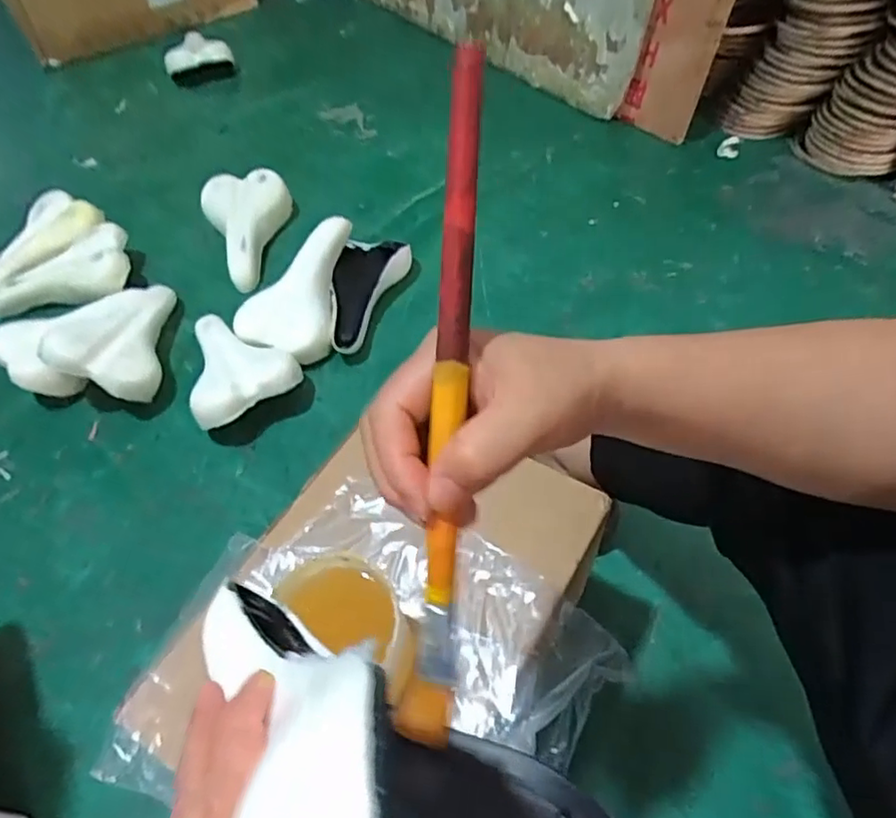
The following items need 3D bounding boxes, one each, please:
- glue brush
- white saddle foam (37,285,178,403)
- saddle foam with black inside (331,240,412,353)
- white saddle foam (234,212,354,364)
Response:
[{"bbox_3d":[-0.001,0.004,0.247,0.019,0.010,0.276,4,98,4],"label":"glue brush"},{"bbox_3d":[-0.515,-0.111,0.953,0.137,0.112,0.232,-11,54,-3],"label":"white saddle foam"},{"bbox_3d":[-0.128,-0.198,1.035,0.122,0.060,0.255,2,55,4],"label":"saddle foam with black inside"},{"bbox_3d":[-0.229,-0.205,0.981,0.148,0.060,0.250,17,72,12],"label":"white saddle foam"}]

